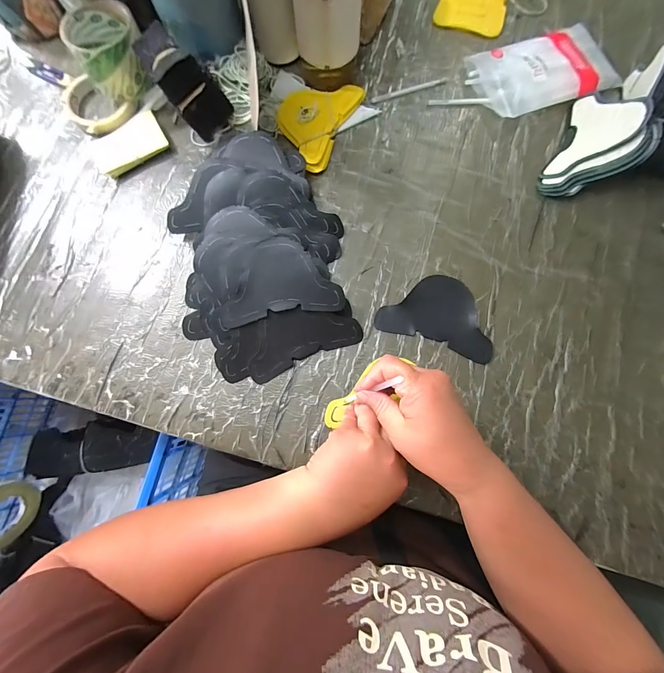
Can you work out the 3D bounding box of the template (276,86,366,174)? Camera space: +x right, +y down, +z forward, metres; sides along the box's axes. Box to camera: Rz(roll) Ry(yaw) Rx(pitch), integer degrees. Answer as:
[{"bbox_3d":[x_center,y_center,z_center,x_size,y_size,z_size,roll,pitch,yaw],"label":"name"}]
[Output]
[{"bbox_3d":[-0.028,-0.294,0.425,0.094,0.013,0.138,26,81,6],"label":"template"}]

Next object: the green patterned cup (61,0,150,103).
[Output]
[{"bbox_3d":[-0.283,-0.371,0.410,0.081,0.076,0.090,-28,80,-4],"label":"green patterned cup"}]

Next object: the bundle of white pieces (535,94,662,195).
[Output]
[{"bbox_3d":[0.330,-0.237,0.382,0.096,0.031,0.140,20,83,41],"label":"bundle of white pieces"}]

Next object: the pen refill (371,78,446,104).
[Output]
[{"bbox_3d":[0.110,-0.349,0.441,0.111,0.004,0.010,-16,79,-2],"label":"pen refill"}]

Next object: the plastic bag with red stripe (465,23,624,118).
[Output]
[{"bbox_3d":[0.283,-0.362,0.424,0.173,0.029,0.107,-14,79,-1],"label":"plastic bag with red stripe"}]

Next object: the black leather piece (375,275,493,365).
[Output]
[{"bbox_3d":[0.128,-0.030,0.367,0.133,0.008,0.085,19,80,5],"label":"black leather piece"}]

